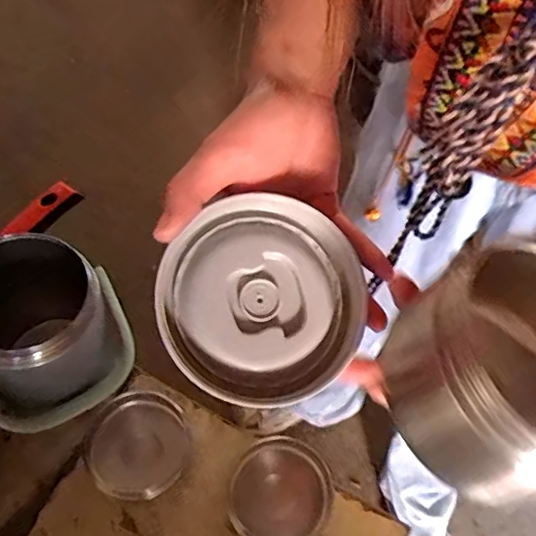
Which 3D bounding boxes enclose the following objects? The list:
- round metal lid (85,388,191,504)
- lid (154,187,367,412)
[{"bbox_3d":[-0.138,0.191,0.598,0.107,0.025,0.117,-23,53,-14],"label":"round metal lid"},{"bbox_3d":[-0.004,0.018,0.294,0.104,0.015,0.105,3,76,-12],"label":"lid"}]

